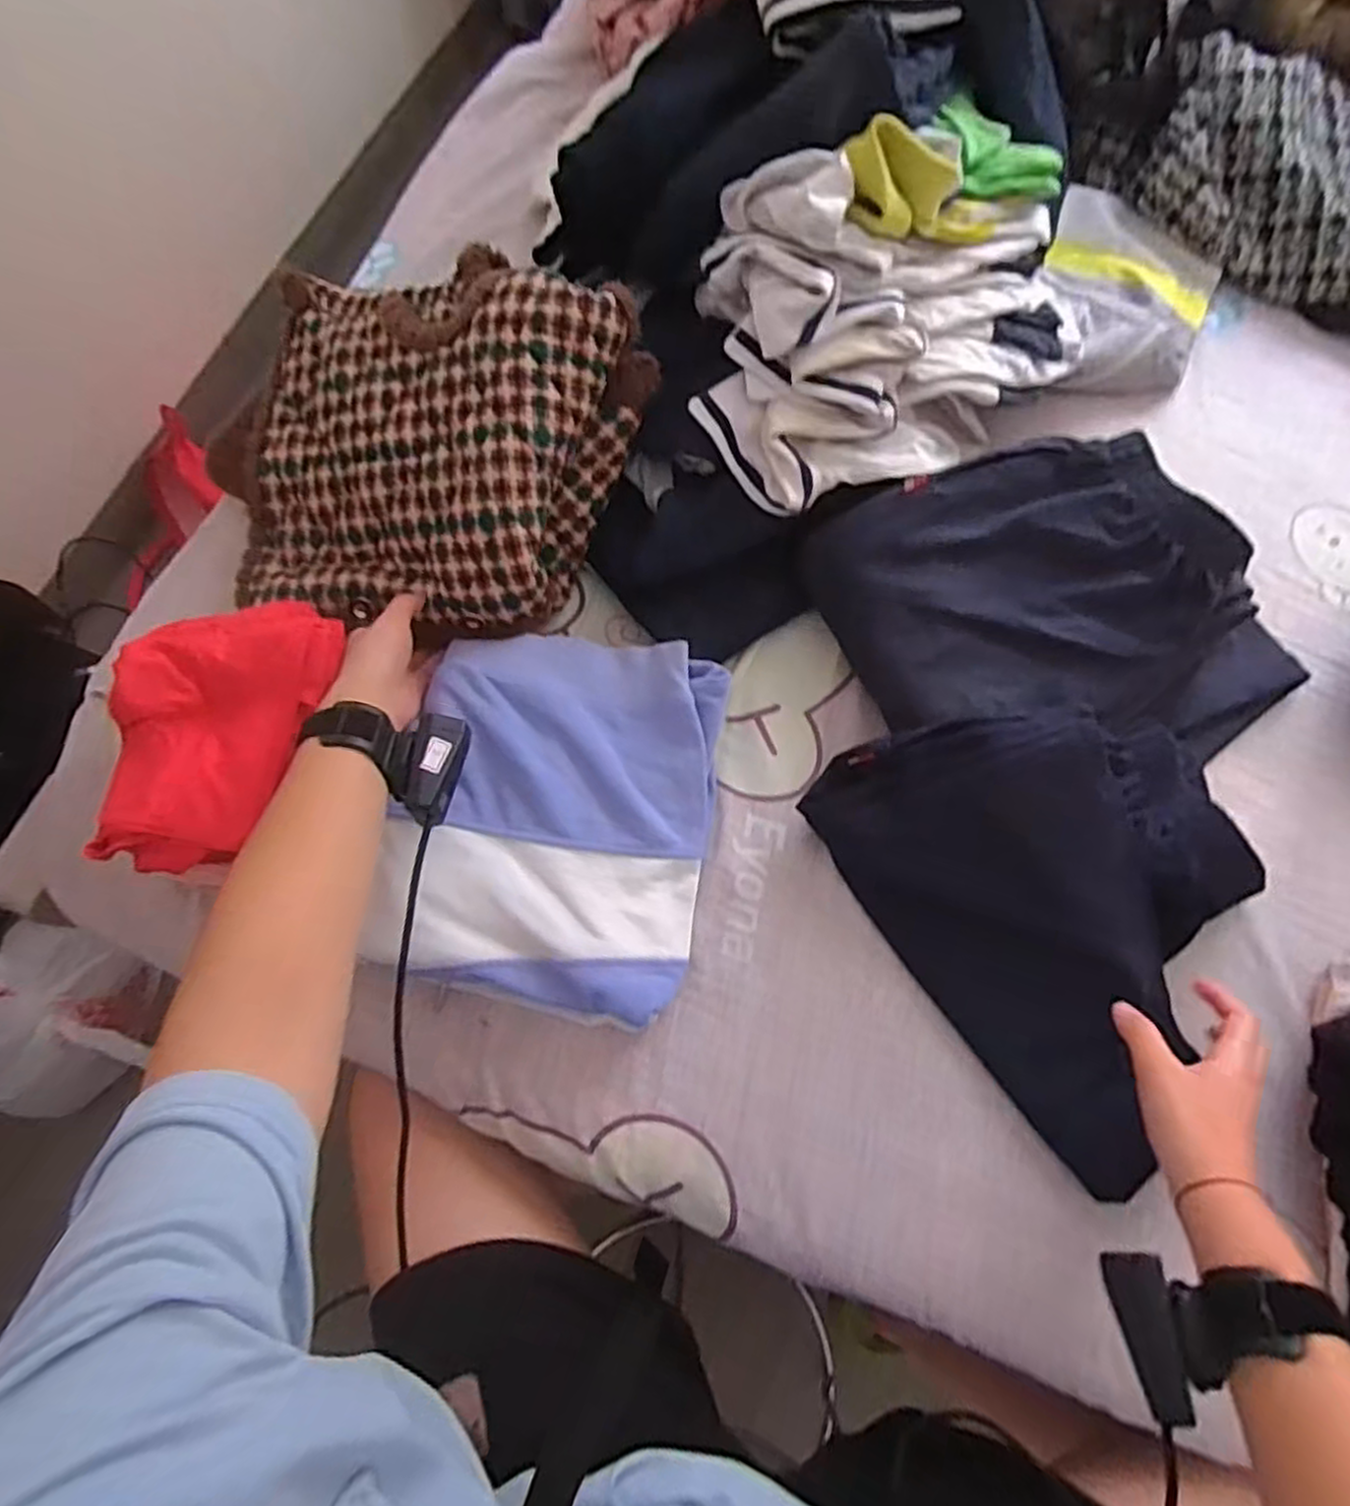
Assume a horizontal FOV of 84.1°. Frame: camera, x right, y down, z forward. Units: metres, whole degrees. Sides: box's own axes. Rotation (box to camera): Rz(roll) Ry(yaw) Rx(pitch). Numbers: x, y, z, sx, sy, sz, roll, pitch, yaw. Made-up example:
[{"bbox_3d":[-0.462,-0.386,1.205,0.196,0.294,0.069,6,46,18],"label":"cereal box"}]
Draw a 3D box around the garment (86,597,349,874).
[{"bbox_3d":[-0.326,-0.024,0.512,0.124,0.043,0.204,20,73,8],"label":"garment"}]

